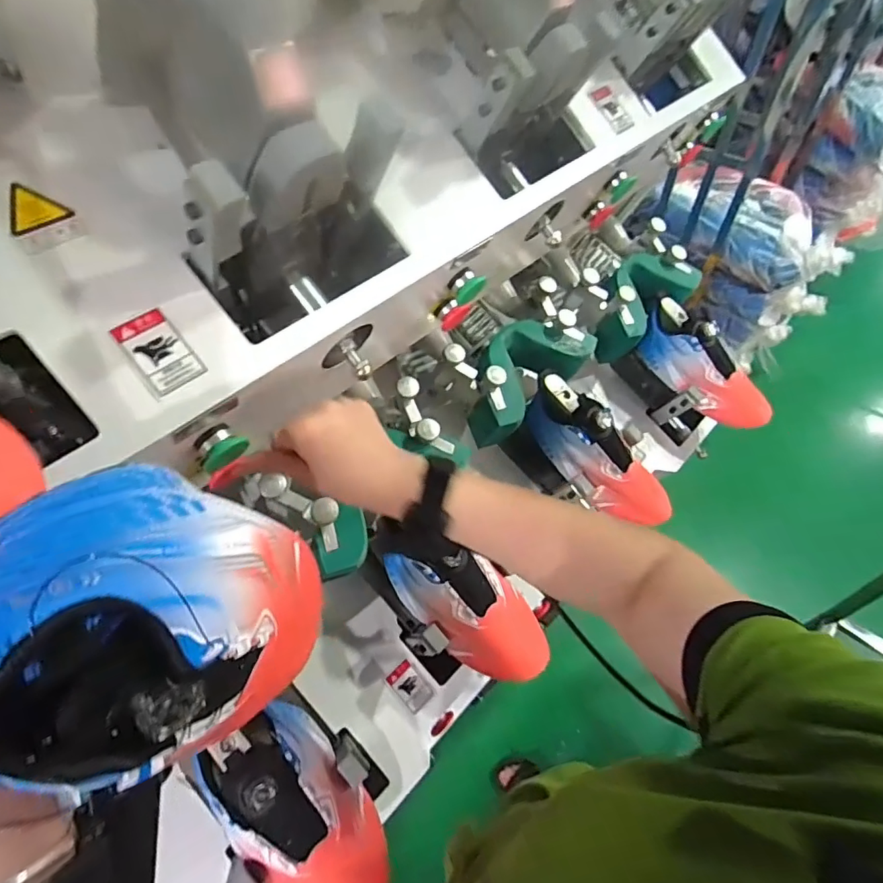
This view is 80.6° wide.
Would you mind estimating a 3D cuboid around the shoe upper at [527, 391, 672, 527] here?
[{"bbox_3d":[0.216,0.031,0.714,0.242,0.078,0.079,38,59,3],"label":"shoe upper"}]

